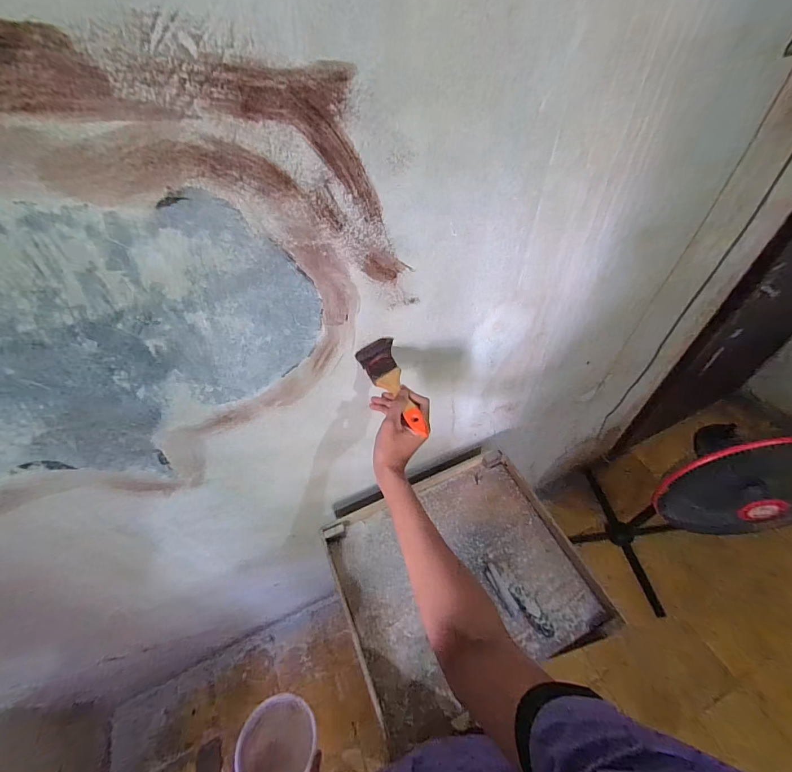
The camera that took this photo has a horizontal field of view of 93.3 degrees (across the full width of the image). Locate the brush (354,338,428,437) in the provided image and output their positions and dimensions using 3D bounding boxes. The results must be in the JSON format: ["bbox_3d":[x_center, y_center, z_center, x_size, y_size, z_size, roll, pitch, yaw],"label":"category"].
[{"bbox_3d":[0.000,0.004,0.591,0.060,0.035,0.181,-20,55,-15],"label":"brush"}]

